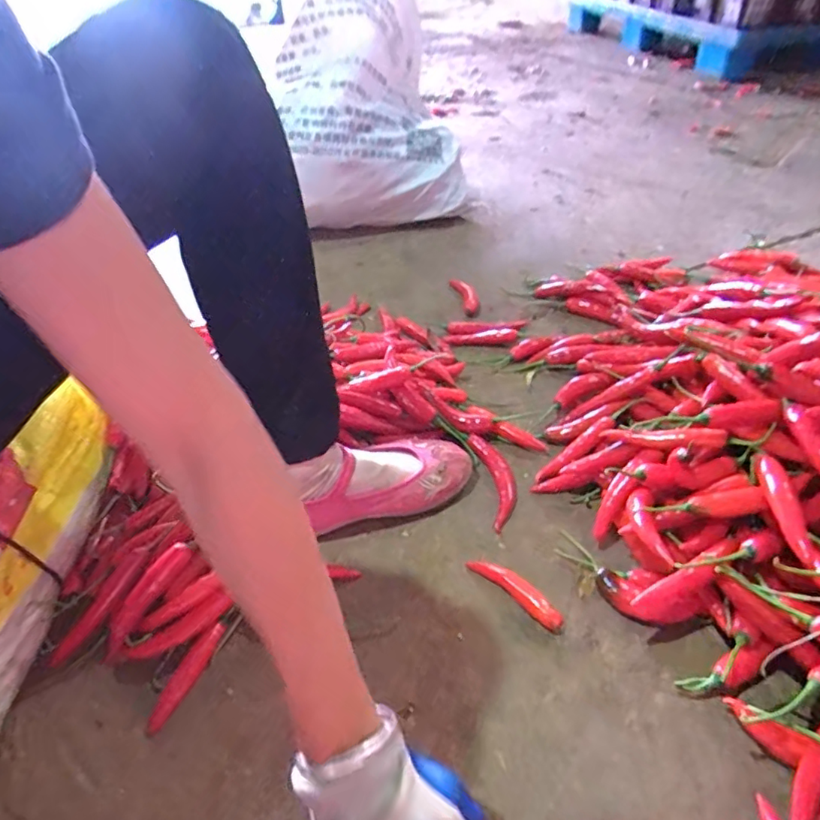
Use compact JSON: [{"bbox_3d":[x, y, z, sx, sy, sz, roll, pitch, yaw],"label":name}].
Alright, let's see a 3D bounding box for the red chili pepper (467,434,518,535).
[{"bbox_3d":[0.097,0.076,0.597,0.040,0.020,0.117,-8,43,-5],"label":"red chili pepper"}]

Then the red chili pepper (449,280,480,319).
[{"bbox_3d":[0.090,-0.180,0.869,0.026,0.020,0.100,-11,44,-9],"label":"red chili pepper"}]

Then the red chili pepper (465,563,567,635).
[{"bbox_3d":[0.097,0.164,0.501,0.099,0.018,0.020,33,54,32],"label":"red chili pepper"}]

